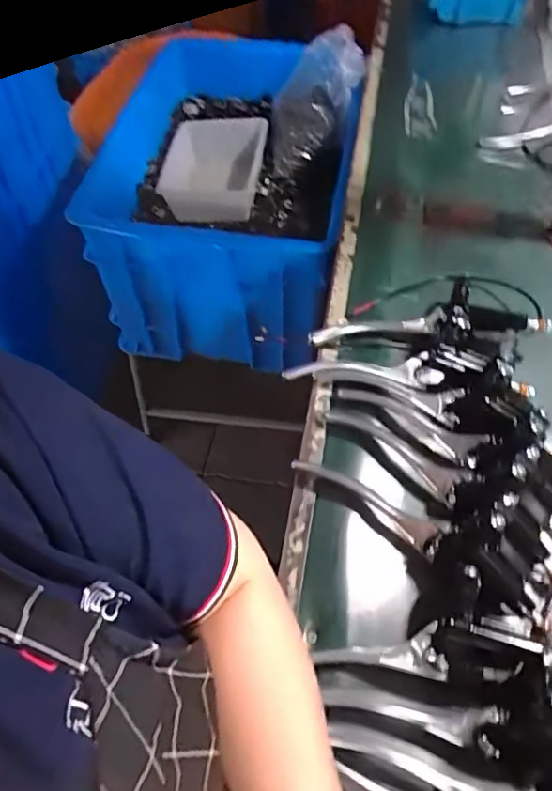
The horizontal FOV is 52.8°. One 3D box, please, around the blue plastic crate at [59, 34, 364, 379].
[{"bbox_3d":[-0.076,-0.372,0.968,0.393,0.301,0.576,4,56,3],"label":"blue plastic crate"}]

